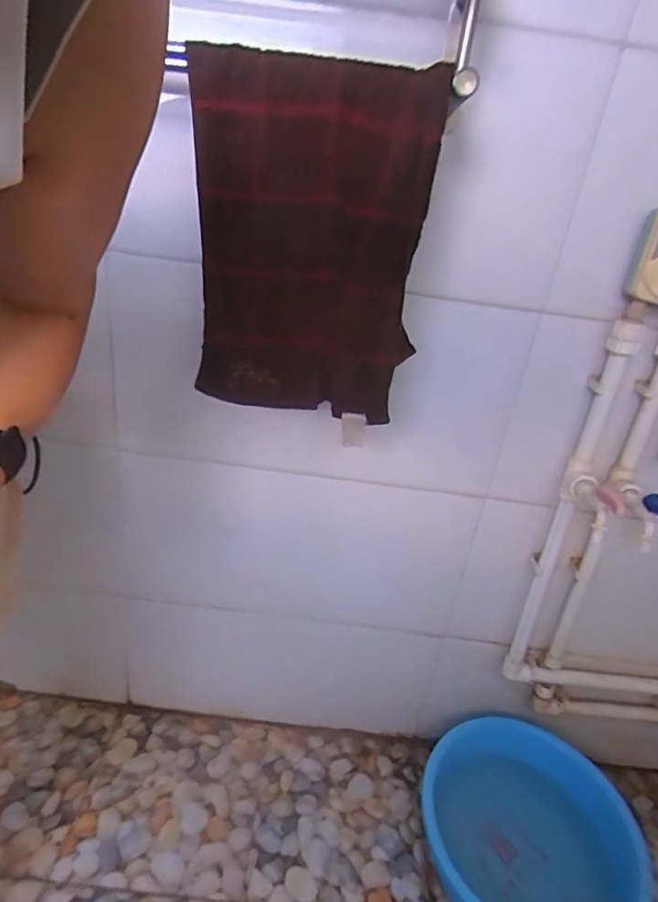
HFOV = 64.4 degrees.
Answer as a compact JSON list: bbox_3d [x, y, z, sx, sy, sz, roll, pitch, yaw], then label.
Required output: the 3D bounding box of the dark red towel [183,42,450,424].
[{"bbox_3d":[-0.027,-0.217,0.578,0.241,0.352,0.034,11,25,3],"label":"dark red towel"}]

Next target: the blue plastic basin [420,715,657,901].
[{"bbox_3d":[0.326,0.638,0.888,0.340,0.147,0.331,5,25,-2],"label":"blue plastic basin"}]

